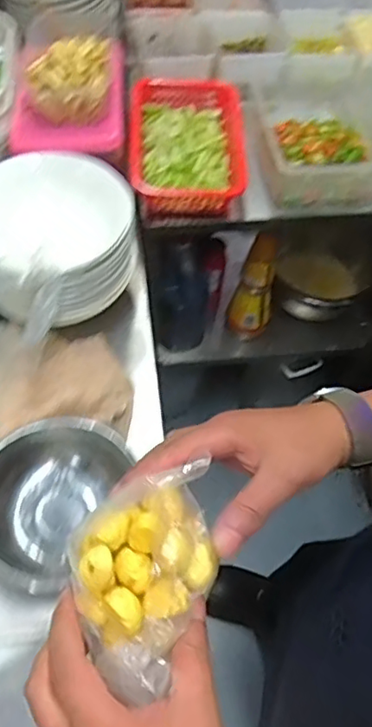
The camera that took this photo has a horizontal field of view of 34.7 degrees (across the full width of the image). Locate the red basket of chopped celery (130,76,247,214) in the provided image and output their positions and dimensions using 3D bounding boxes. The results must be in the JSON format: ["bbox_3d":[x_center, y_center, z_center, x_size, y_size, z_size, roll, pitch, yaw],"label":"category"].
[{"bbox_3d":[0.003,-0.321,0.881,0.168,0.061,0.230,3,59,-3],"label":"red basket of chopped celery"}]

